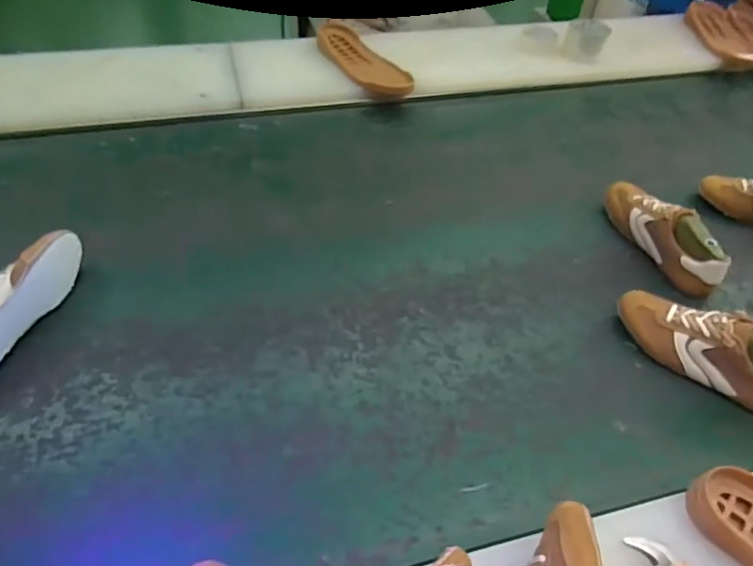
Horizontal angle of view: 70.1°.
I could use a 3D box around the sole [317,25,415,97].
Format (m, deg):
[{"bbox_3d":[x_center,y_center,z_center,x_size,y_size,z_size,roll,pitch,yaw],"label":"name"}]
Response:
[{"bbox_3d":[-0.032,-0.471,1.124,0.106,0.029,0.298,-23,55,-27],"label":"sole"}]

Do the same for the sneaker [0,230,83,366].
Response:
[{"bbox_3d":[-0.464,0.024,0.666,0.084,0.085,0.228,18,47,7],"label":"sneaker"}]

